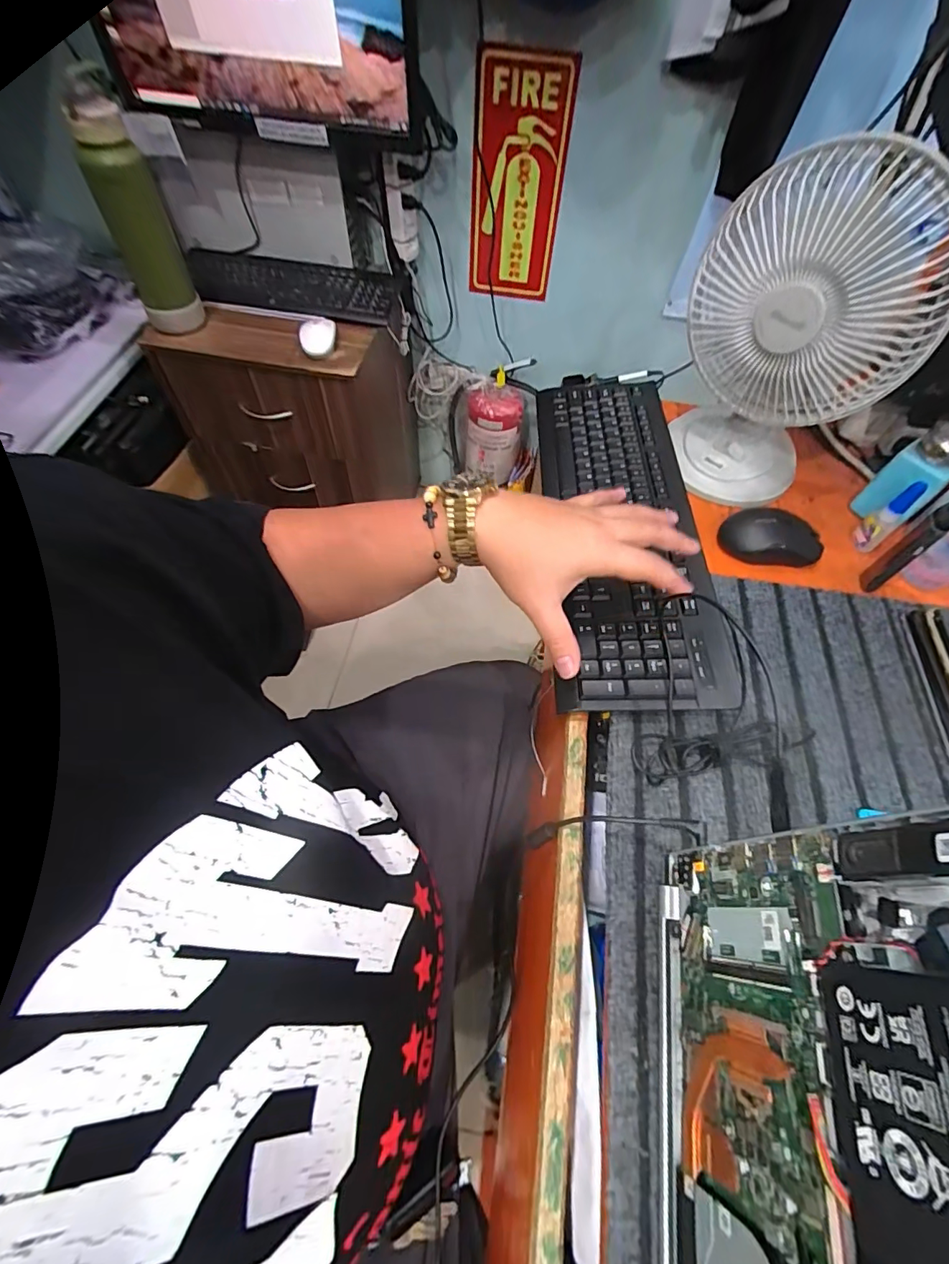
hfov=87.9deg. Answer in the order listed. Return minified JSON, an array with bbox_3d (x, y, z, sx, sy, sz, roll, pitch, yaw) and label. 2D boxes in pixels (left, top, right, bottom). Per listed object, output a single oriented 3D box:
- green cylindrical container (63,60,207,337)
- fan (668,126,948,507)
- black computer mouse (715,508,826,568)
[{"bbox_3d":[-0.564,-0.691,0.821,0.105,0.332,0.121,-25,63,-16],"label":"green cylindrical container"},{"bbox_3d":[0.285,-0.263,0.446,0.185,0.279,0.110,30,62,15],"label":"fan"},{"bbox_3d":[0.304,-0.098,0.498,0.101,0.034,0.052,6,59,1],"label":"black computer mouse"}]

